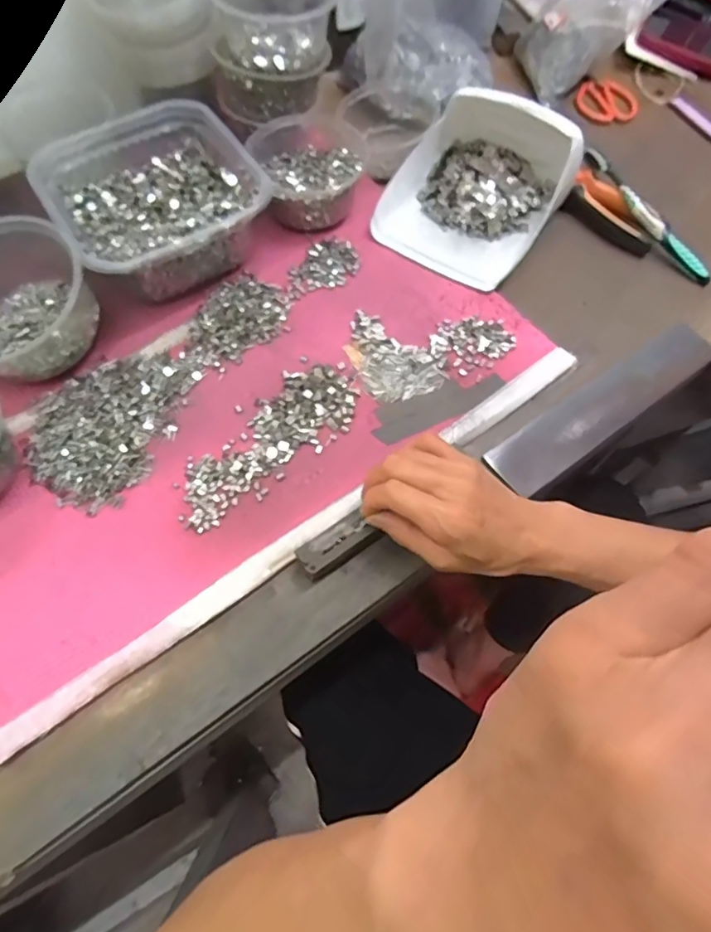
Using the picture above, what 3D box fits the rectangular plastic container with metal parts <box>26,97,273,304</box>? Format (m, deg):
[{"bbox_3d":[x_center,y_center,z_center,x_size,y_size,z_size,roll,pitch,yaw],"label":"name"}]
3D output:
[{"bbox_3d":[-0.182,-0.240,0.482,0.170,0.068,0.169,-31,72,-14],"label":"rectangular plastic container with metal parts"}]

